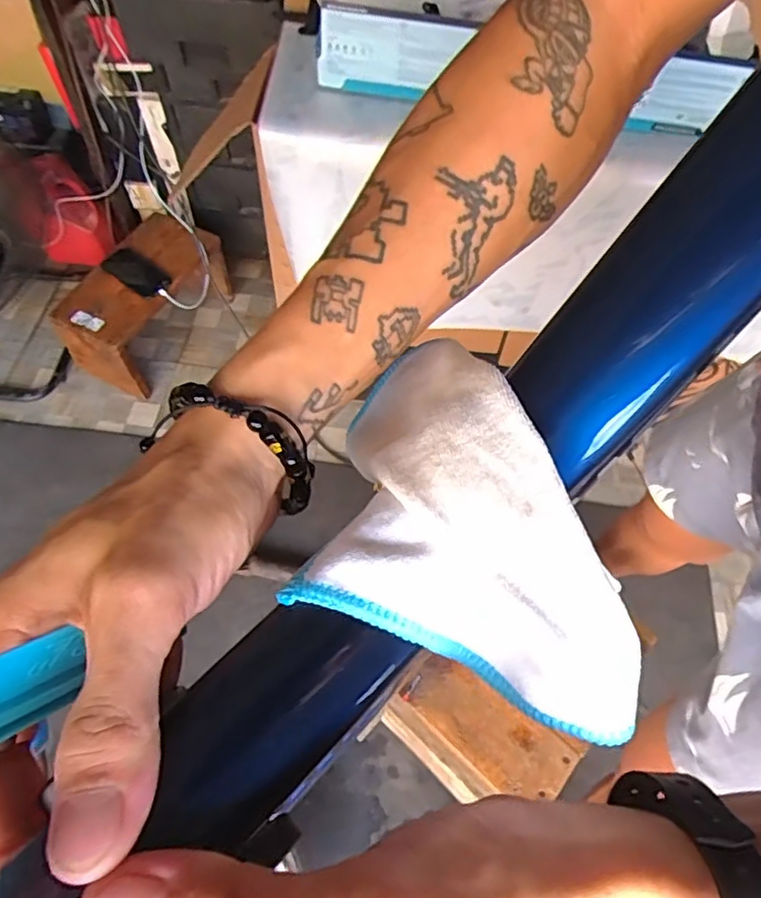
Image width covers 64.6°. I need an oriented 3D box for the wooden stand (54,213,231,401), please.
[{"bbox_3d":[-0.548,-0.359,1.446,0.197,0.235,0.422,27,63,12],"label":"wooden stand"}]

